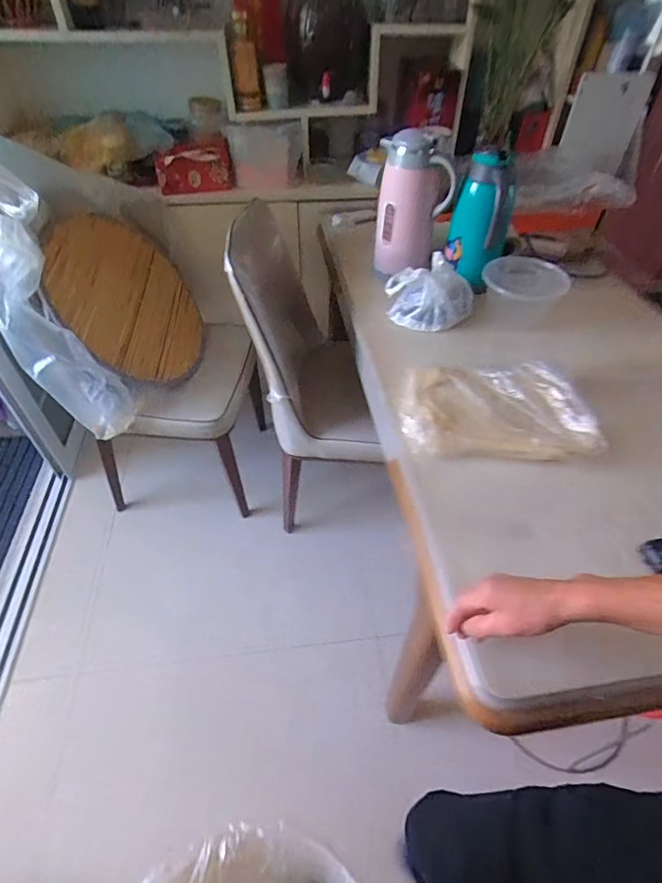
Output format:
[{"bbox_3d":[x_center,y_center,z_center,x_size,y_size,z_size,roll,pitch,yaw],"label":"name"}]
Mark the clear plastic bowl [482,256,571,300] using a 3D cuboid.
[{"bbox_3d":[0.416,-0.349,0.995,0.145,0.027,0.166,-34,58,-28],"label":"clear plastic bowl"}]

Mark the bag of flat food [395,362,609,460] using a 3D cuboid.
[{"bbox_3d":[0.269,-0.054,0.777,0.306,0.044,0.204,-1,49,-3],"label":"bag of flat food"}]

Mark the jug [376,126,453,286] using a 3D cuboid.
[{"bbox_3d":[0.182,-0.511,1.030,0.142,0.301,0.116,13,49,9],"label":"jug"}]

